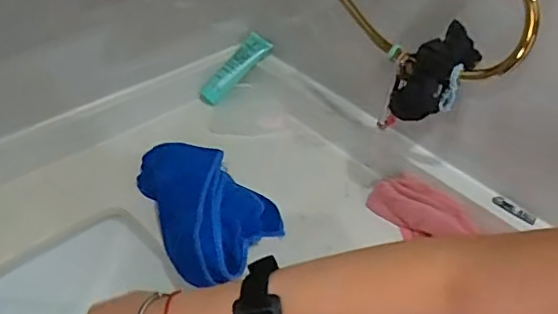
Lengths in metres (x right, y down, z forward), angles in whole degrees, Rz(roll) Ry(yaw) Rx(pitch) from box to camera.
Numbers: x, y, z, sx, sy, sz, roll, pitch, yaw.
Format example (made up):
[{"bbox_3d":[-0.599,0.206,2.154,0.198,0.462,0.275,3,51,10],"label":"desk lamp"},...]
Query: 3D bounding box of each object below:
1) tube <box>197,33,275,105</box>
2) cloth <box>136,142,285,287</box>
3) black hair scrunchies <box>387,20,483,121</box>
[{"bbox_3d":[-0.065,-0.125,0.814,0.122,0.025,0.036,-46,56,-1],"label":"tube"},{"bbox_3d":[-0.089,0.052,0.631,0.173,0.049,0.130,28,45,22],"label":"cloth"},{"bbox_3d":[0.147,-0.081,0.542,0.062,0.080,0.058,25,44,19],"label":"black hair scrunchies"}]

